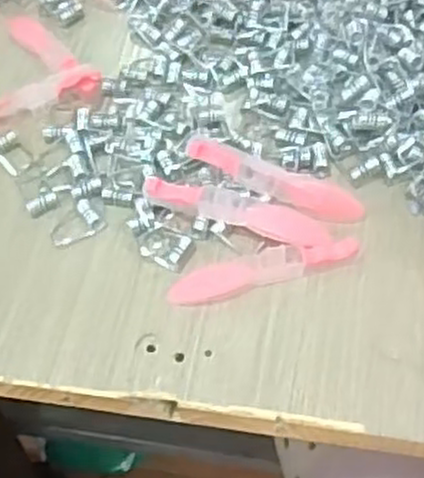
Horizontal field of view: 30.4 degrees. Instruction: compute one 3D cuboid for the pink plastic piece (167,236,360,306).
[{"bbox_3d":[0.021,0.012,0.312,0.077,0.010,0.014,-11,56,-3],"label":"pink plastic piece"}]

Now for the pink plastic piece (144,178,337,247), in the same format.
[{"bbox_3d":[0.011,-0.014,0.322,0.077,0.013,0.019,16,59,15],"label":"pink plastic piece"}]

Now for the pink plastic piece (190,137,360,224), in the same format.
[{"bbox_3d":[0.026,-0.025,0.328,0.076,0.014,0.015,18,59,16],"label":"pink plastic piece"}]

